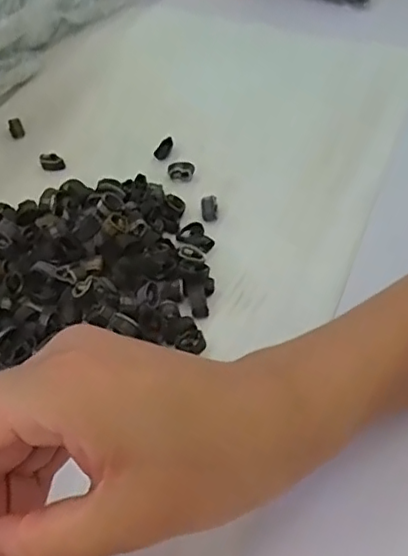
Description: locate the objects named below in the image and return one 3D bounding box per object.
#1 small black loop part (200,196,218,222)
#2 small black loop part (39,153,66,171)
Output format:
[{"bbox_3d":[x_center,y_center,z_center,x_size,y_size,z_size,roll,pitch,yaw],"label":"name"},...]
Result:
[{"bbox_3d":[0.003,-0.047,0.406,0.011,0.006,0.017,-1,50,3],"label":"small black loop part"},{"bbox_3d":[-0.112,-0.086,0.447,0.017,0.012,0.008,-14,50,-8],"label":"small black loop part"}]

